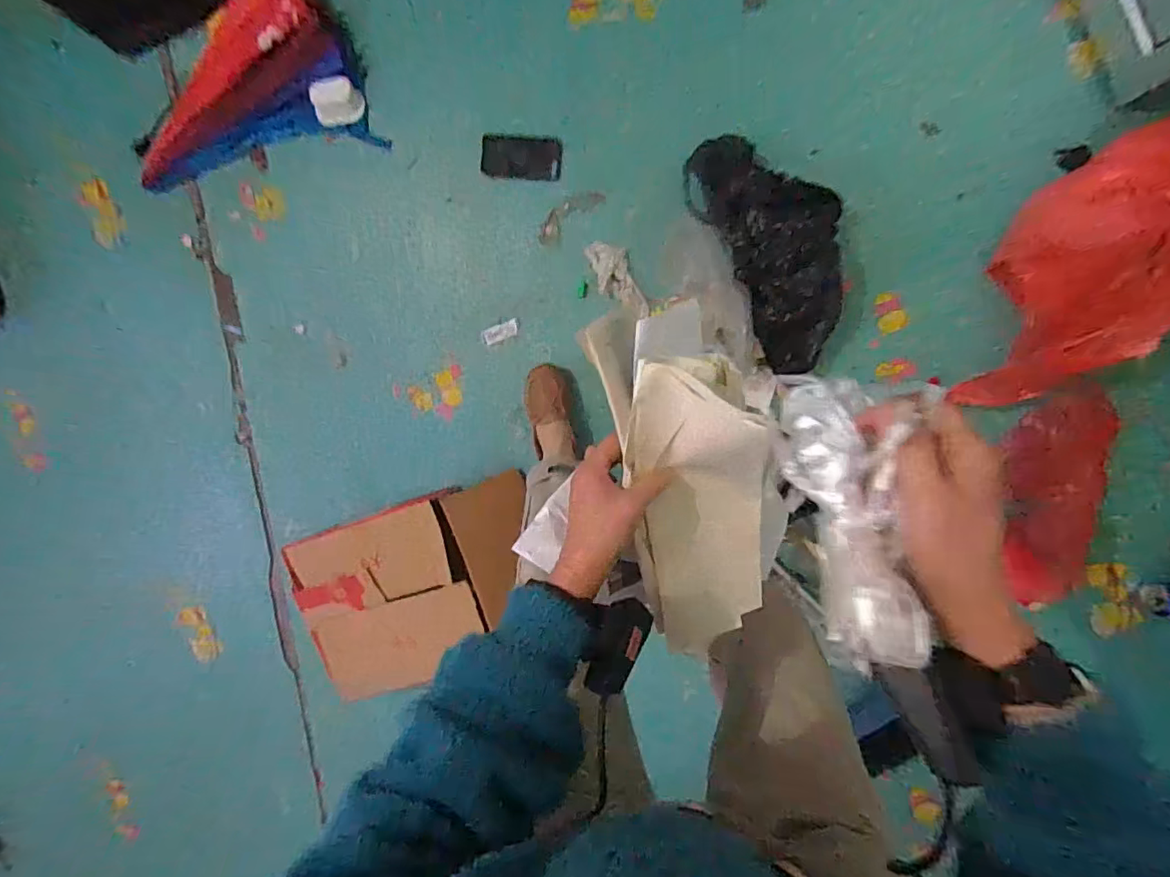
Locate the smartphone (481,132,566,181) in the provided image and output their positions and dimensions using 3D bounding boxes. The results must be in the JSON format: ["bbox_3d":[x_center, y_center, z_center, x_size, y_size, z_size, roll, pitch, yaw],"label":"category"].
[{"bbox_3d":[-0.119,-0.527,1.026,0.151,0.006,0.074,6,107,5],"label":"smartphone"}]

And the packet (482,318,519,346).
[{"bbox_3d":[-0.170,-0.216,1.107,0.079,0.007,0.031,-19,94,9],"label":"packet"}]

